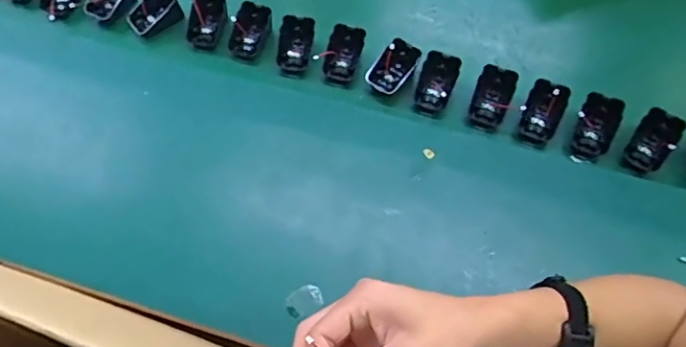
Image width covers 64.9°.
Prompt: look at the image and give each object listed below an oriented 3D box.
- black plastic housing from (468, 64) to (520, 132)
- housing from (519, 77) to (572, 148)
[{"bbox_3d":[0.181,-0.090,0.655,0.049,0.040,0.067,21,63,11],"label":"black plastic housing"},{"bbox_3d":[0.235,-0.071,0.641,0.047,0.044,0.067,23,63,11],"label":"housing"}]

